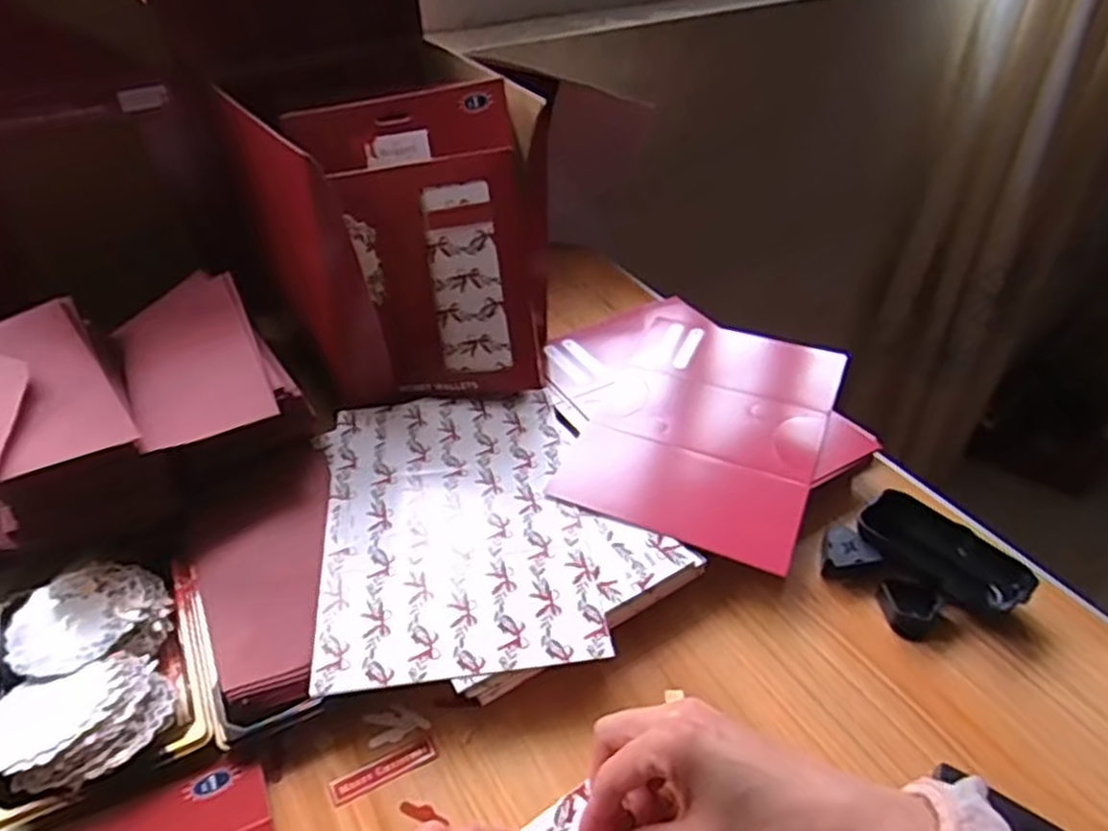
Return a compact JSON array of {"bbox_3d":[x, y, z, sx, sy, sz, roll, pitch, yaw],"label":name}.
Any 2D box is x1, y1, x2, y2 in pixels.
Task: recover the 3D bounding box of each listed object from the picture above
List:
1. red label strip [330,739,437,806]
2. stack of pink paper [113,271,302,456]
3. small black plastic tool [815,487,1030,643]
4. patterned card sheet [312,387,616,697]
[{"bbox_3d":[-0.096,0.199,0.431,0.058,0.004,0.015,-18,46,-21],"label":"red label strip"},{"bbox_3d":[-0.272,-0.046,0.583,0.105,0.026,0.179,-21,47,-23],"label":"stack of pink paper"},{"bbox_3d":[0.249,0.101,0.519,0.091,0.024,0.109,-26,49,-27],"label":"small black plastic tool"},{"bbox_3d":[-0.070,0.068,0.540,0.170,0.004,0.256,-6,40,-7],"label":"patterned card sheet"}]

